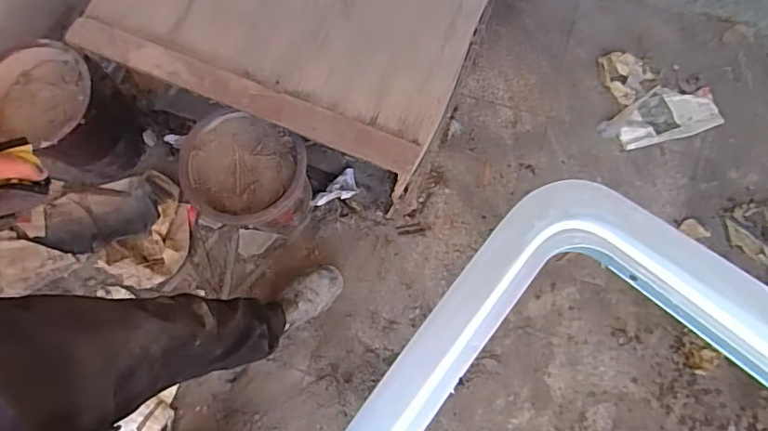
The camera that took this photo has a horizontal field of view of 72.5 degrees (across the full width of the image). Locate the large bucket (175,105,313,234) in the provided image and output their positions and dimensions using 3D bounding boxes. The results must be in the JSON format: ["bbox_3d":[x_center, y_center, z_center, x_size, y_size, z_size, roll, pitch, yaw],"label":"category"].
[{"bbox_3d":[-0.298,-0.056,1.198,0.262,0.303,0.210,26,77,8],"label":"large bucket"}]

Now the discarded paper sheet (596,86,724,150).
[{"bbox_3d":[0.724,-0.262,1.387,0.317,0.033,0.137,-12,77,-3],"label":"discarded paper sheet"}]

